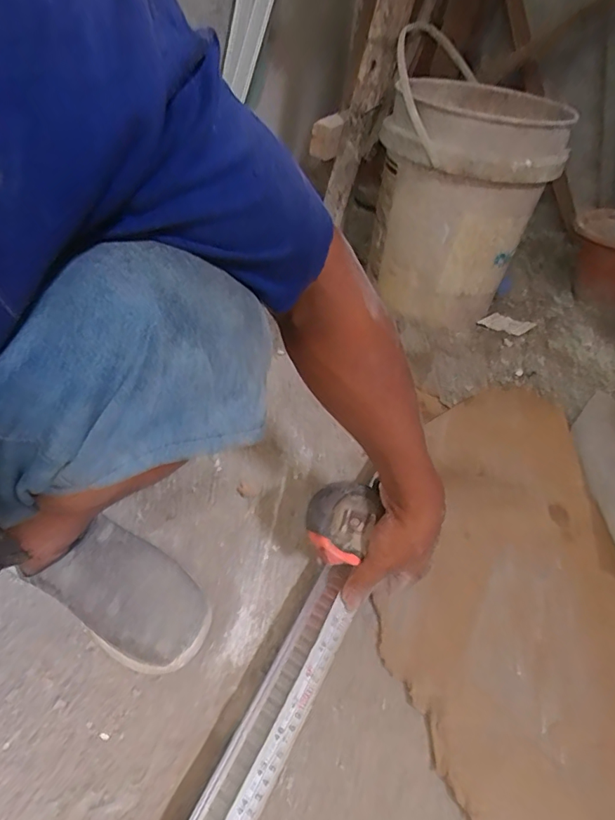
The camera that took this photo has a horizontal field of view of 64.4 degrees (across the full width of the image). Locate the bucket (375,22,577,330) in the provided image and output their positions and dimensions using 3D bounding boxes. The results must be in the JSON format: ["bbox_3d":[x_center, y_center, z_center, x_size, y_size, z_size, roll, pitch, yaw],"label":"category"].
[{"bbox_3d":[0.270,-0.385,0.935,0.280,0.375,0.335,11,42,4],"label":"bucket"}]

